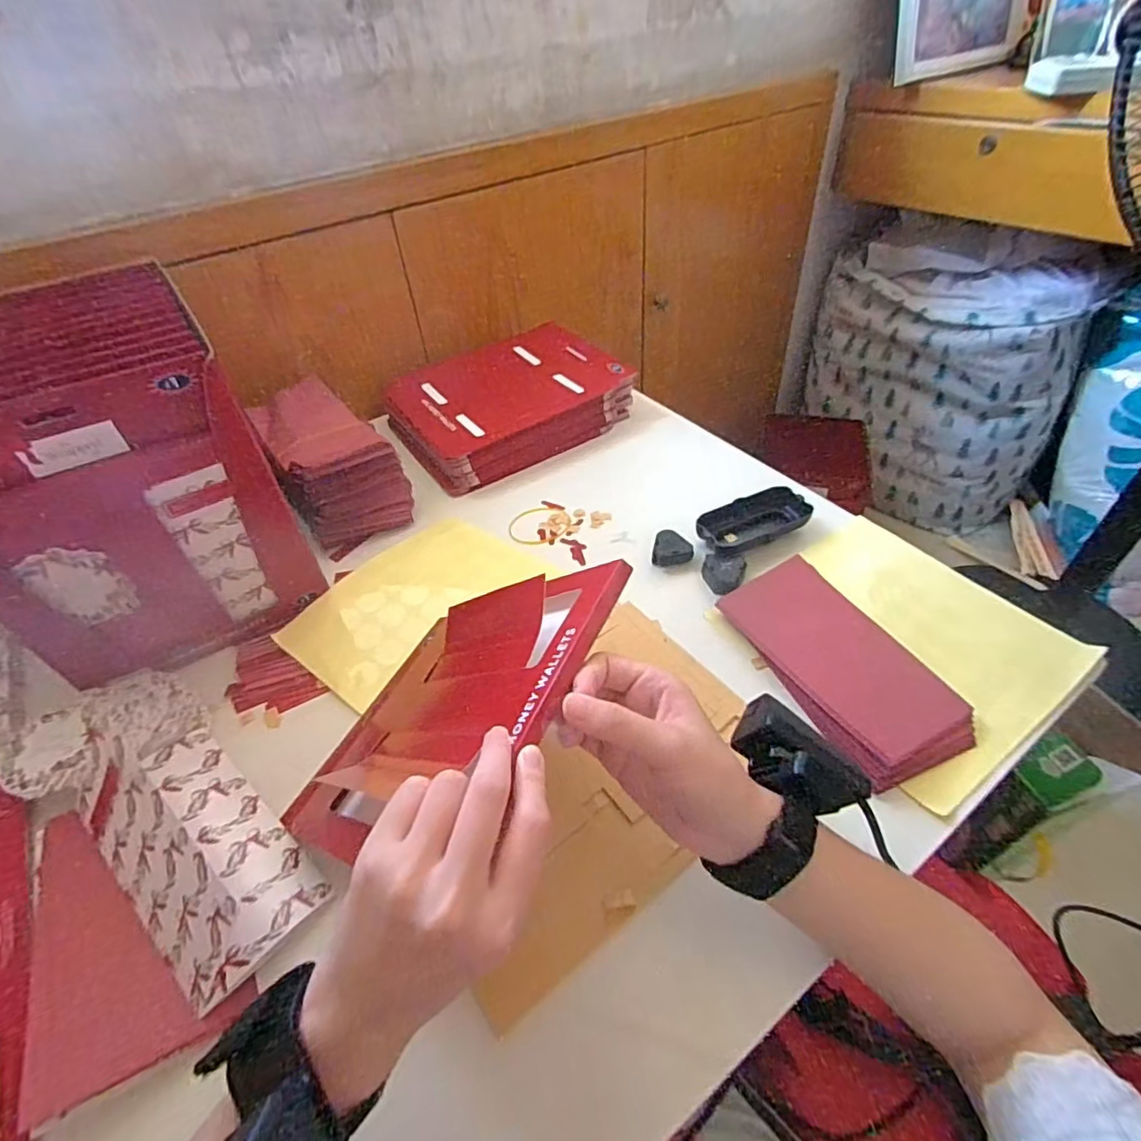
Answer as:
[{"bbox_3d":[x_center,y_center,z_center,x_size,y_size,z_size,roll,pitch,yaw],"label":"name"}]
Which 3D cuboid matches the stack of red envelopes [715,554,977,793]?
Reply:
[{"bbox_3d":[0.212,0.071,0.462,0.099,0.026,0.186,-22,47,-16],"label":"stack of red envelopes"}]

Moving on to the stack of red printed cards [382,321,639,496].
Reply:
[{"bbox_3d":[-0.082,-0.213,0.738,0.275,0.061,0.214,-27,49,-20],"label":"stack of red printed cards"}]

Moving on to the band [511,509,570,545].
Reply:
[{"bbox_3d":[-0.032,-0.048,0.610,0.064,0.005,0.055,-17,46,-11],"label":"band"}]

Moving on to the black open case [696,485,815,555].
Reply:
[{"bbox_3d":[0.179,-0.046,0.575,0.110,0.026,0.050,-20,46,-14],"label":"black open case"}]

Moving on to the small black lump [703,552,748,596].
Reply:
[{"bbox_3d":[0.141,0.004,0.538,0.038,0.025,0.035,8,46,14],"label":"small black lump"}]

